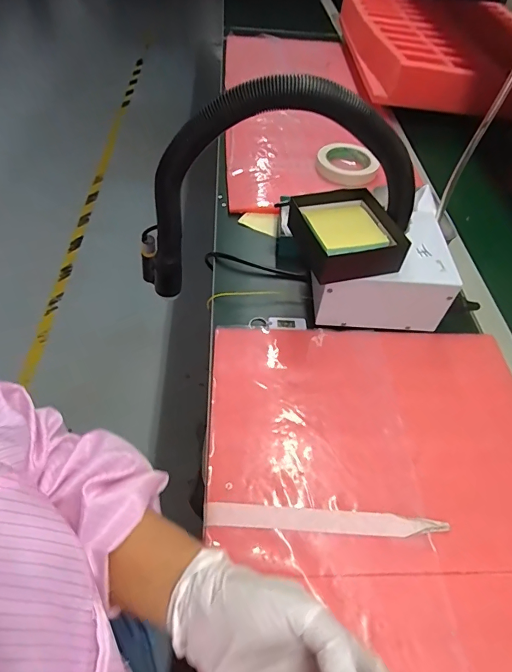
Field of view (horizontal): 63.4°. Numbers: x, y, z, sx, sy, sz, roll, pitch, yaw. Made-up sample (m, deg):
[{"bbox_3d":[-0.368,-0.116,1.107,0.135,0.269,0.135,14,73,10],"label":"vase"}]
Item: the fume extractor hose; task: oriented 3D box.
[{"bbox_3d":[0.016,-0.133,0.451,0.311,0.260,0.056,4,51,-2],"label":"fume extractor hose"}]

